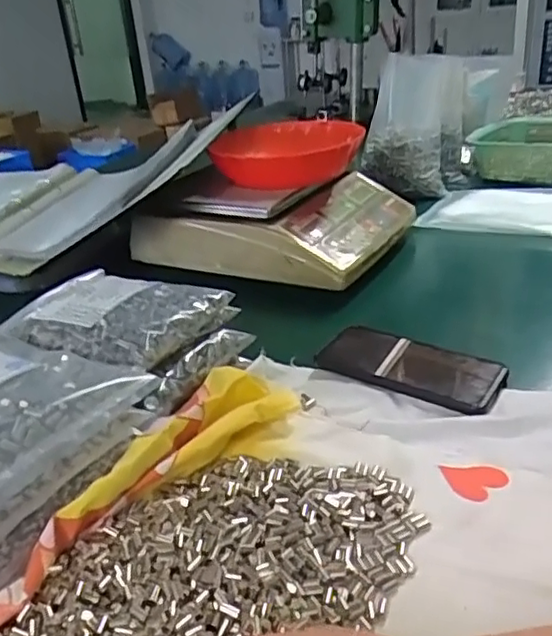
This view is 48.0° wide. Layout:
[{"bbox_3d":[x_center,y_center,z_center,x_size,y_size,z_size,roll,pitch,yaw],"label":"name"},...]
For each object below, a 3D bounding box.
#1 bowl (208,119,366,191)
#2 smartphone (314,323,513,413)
[{"bbox_3d":[0.026,-0.224,0.837,0.175,0.054,0.175,3,29,16],"label":"bowl"},{"bbox_3d":[0.122,0.040,0.566,0.162,0.016,0.073,14,34,34],"label":"smartphone"}]

